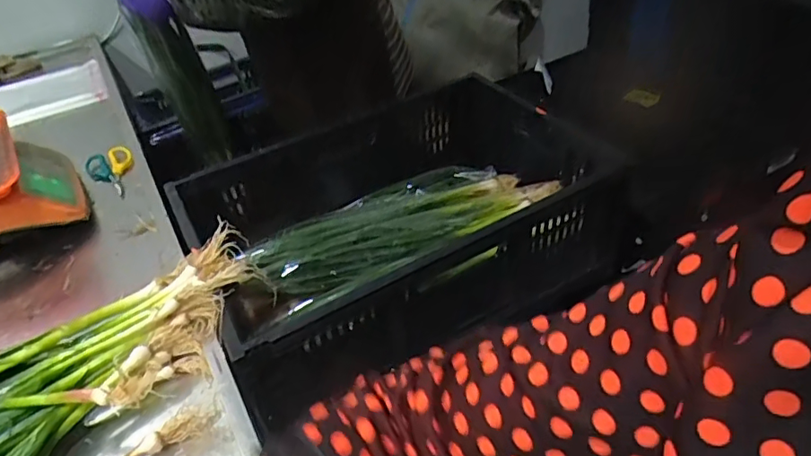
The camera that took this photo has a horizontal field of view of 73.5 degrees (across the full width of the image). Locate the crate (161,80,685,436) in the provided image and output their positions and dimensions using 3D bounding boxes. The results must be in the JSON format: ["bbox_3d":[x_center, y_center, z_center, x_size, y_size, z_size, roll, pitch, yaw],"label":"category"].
[{"bbox_3d":[0.021,-0.038,0.915,0.707,0.223,0.456,-26,44,-20],"label":"crate"}]

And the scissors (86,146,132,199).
[{"bbox_3d":[-0.499,-0.101,0.928,0.074,0.016,0.154,-31,46,-25],"label":"scissors"}]

